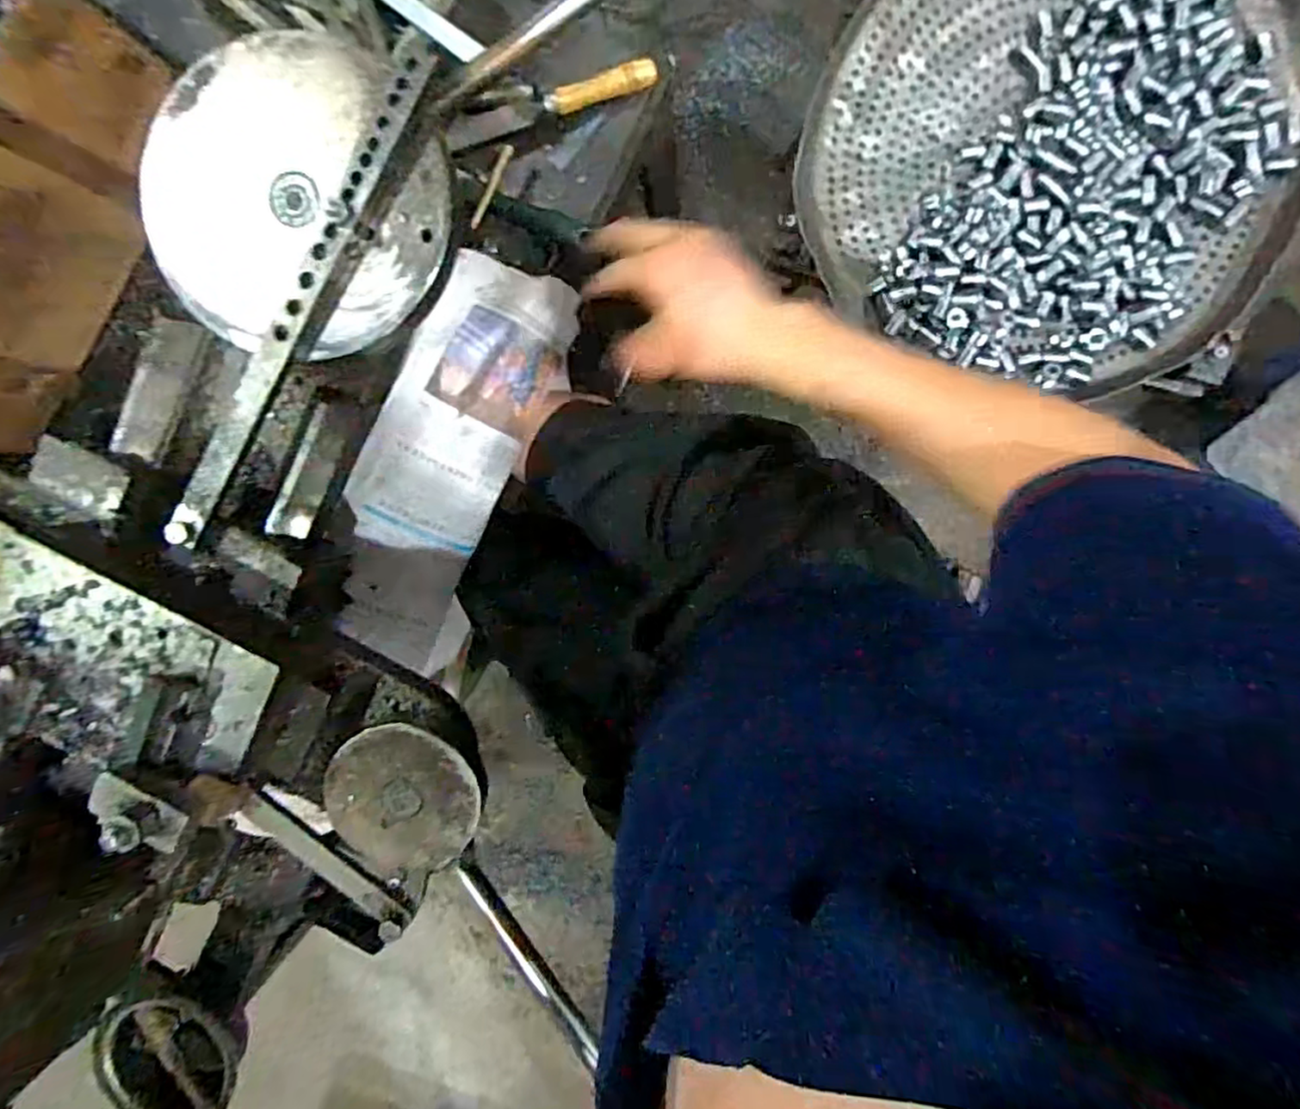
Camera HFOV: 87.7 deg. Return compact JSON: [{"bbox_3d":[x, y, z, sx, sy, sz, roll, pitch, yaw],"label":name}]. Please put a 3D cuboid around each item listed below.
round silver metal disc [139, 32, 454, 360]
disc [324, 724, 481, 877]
[{"bbox_3d":[-0.218,-0.216,0.413,0.182,0.023,0.180,1,97,4],"label":"round silver metal disc"},{"bbox_3d":[-0.158,0.158,0.433,0.094,0.009,0.097,1,97,4],"label":"disc"}]

